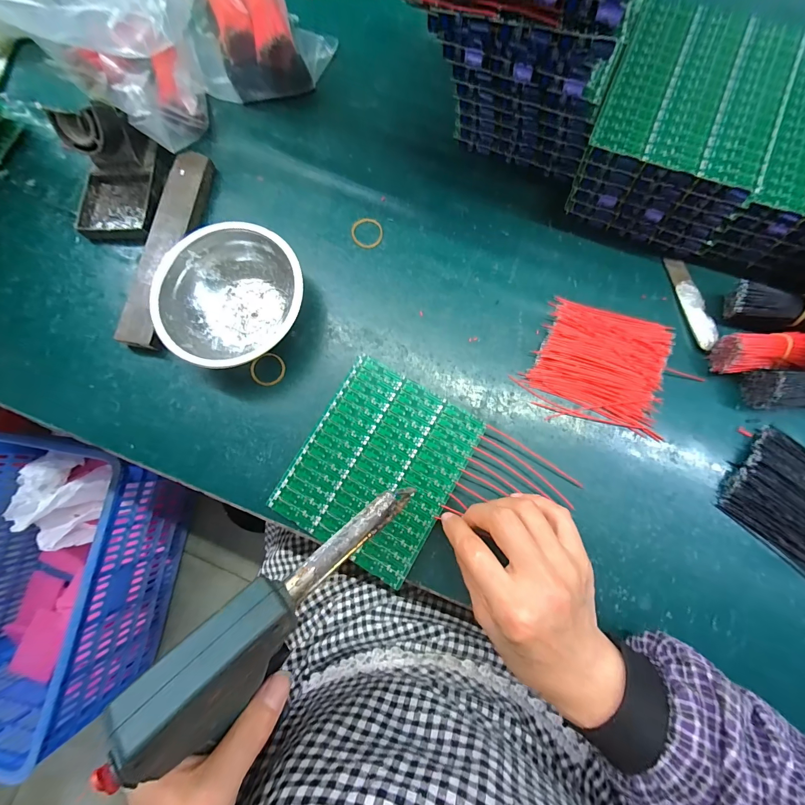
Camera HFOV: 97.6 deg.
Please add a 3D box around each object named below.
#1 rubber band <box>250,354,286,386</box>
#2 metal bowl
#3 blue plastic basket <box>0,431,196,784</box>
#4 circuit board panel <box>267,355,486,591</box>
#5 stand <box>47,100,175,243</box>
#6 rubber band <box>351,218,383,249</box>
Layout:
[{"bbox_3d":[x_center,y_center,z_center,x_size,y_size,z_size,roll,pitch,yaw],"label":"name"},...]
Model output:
[{"bbox_3d":[-0.123,-0.030,0.320,0.031,0.006,0.030,8,83,-1],"label":"rubber band"},{"bbox_3d":[-0.150,-0.091,0.312,0.120,0.042,0.122,0,78,2],"label":"metal bowl"},{"bbox_3d":[-0.804,0.393,0.810,0.407,0.267,0.580,13,81,5],"label":"blue plastic basket"},{"bbox_3d":[-0.019,0.052,0.292,0.123,0.004,0.147,30,81,7],"label":"circuit board panel"},{"bbox_3d":[-0.280,-0.218,0.334,0.079,0.064,0.107,8,79,3],"label":"stand"},{"bbox_3d":[-0.035,-0.165,0.342,0.030,0.004,0.029,15,79,5],"label":"rubber band"}]

